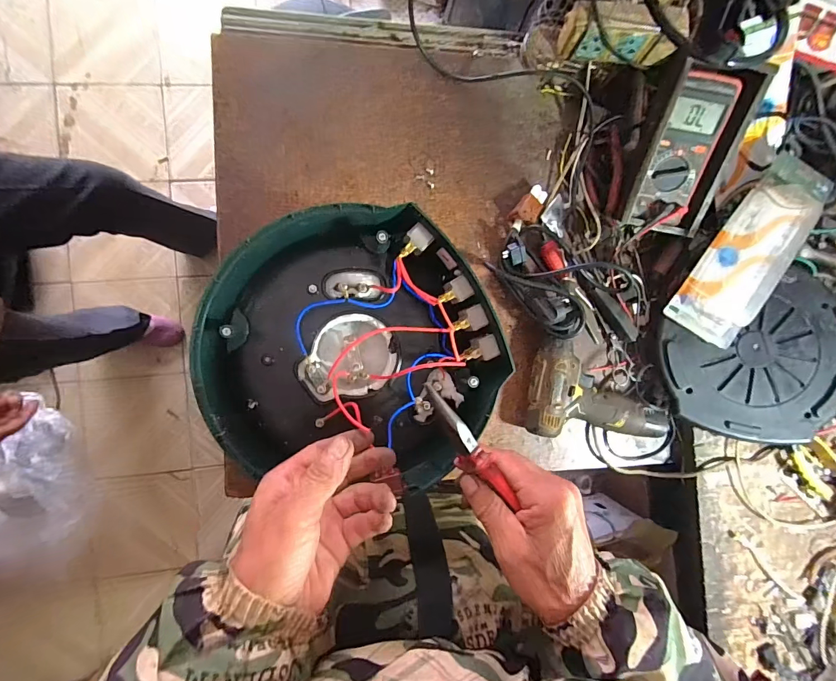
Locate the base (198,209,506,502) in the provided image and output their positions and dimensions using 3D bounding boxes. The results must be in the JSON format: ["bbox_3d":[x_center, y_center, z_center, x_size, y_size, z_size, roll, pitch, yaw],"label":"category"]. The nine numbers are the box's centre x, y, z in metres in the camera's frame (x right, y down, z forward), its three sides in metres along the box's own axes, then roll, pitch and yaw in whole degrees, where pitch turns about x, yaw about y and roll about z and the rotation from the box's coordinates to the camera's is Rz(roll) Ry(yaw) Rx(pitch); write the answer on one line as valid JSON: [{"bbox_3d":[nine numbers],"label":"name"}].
[{"bbox_3d":[-0.048,0.010,0.382,0.259,0.089,0.239,0,90,-8],"label":"base"}]

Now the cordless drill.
[{"bbox_3d":[0.244,0.066,0.563,0.188,0.048,0.129,0,90,-8],"label":"cordless drill"}]

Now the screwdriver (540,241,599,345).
[{"bbox_3d":[0.223,-0.067,0.572,0.033,0.024,0.159,-40,107,-6],"label":"screwdriver"}]

